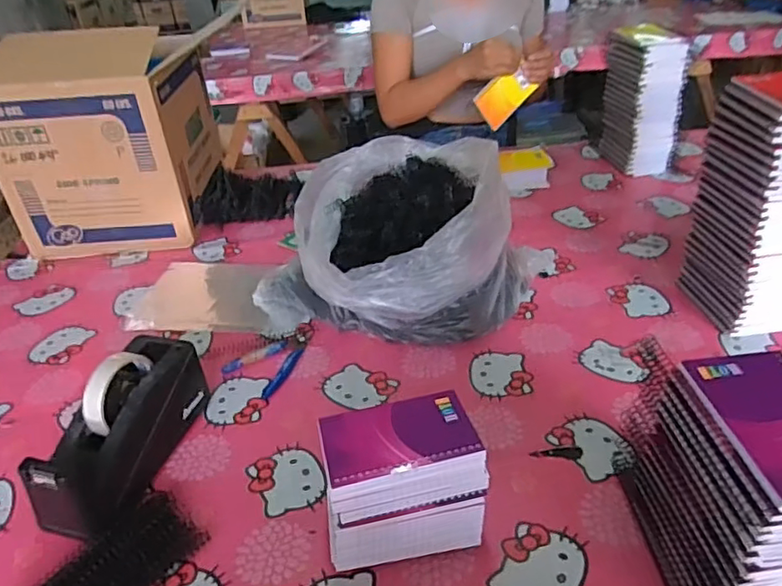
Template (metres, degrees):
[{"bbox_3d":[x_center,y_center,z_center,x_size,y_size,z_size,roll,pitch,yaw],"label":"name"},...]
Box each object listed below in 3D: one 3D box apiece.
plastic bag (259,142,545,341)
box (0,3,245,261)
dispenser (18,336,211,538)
[{"bbox_3d":[0.020,-0.086,0.851,0.345,0.170,0.338,18,40,30],"label":"plastic bag"},{"bbox_3d":[-0.476,-0.270,1.022,0.283,0.322,0.287,1,34,8],"label":"box"},{"bbox_3d":[-0.269,0.137,0.588,0.078,0.113,0.207,6,35,16],"label":"dispenser"}]

